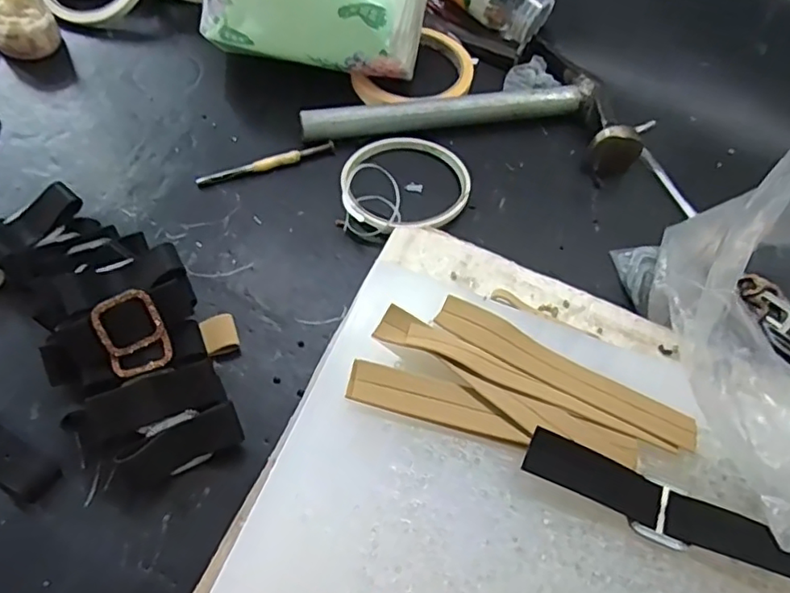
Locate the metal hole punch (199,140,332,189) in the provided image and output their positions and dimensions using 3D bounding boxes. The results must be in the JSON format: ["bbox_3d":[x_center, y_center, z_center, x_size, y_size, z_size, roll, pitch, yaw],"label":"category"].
[{"bbox_3d":[-0.086,-0.090,0.403,0.093,0.009,0.007,-20,63,-16],"label":"metal hole punch"}]

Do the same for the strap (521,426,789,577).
[{"bbox_3d":[0.115,0.089,0.255,0.122,0.010,0.023,22,60,8],"label":"strap"}]

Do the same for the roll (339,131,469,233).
[{"bbox_3d":[0.007,-0.079,0.396,0.084,0.017,0.095,31,55,12],"label":"roll"}]

